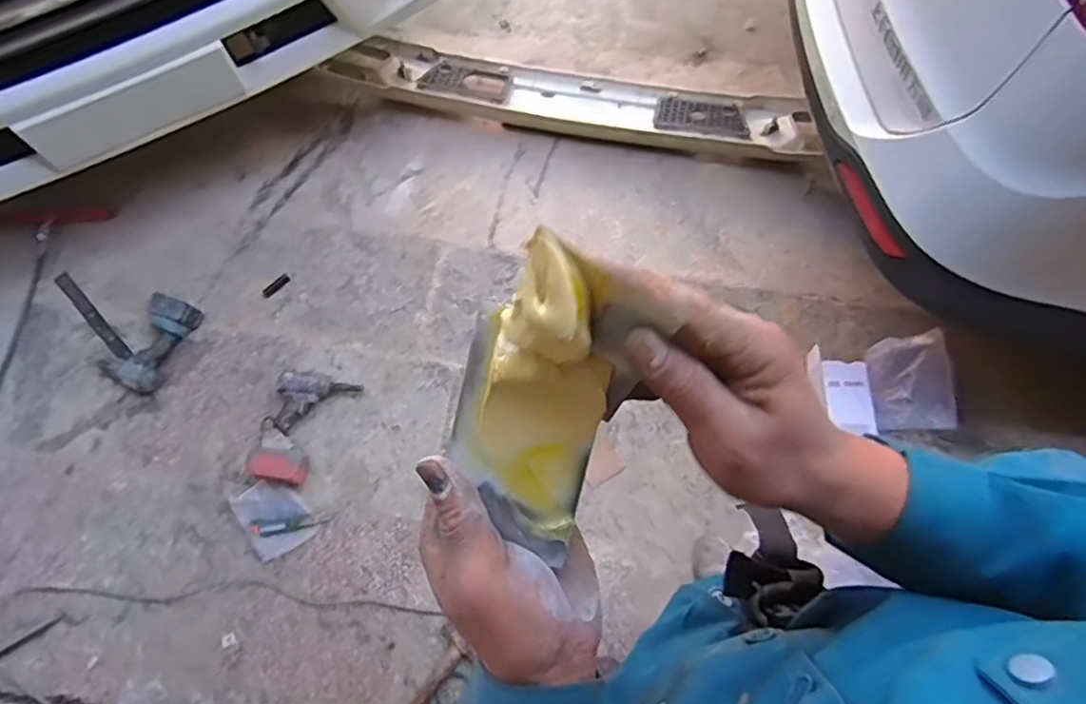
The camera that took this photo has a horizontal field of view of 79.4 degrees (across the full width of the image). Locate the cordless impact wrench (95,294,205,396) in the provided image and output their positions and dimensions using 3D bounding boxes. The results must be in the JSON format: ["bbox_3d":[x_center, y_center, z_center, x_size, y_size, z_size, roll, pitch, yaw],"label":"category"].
[{"bbox_3d":[-0.958,-0.023,1.611,0.140,0.091,0.247,32,78,11],"label":"cordless impact wrench"}]

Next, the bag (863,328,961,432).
[{"bbox_3d":[0.849,0.065,1.497,0.209,0.033,0.217,-4,73,2],"label":"bag"}]

